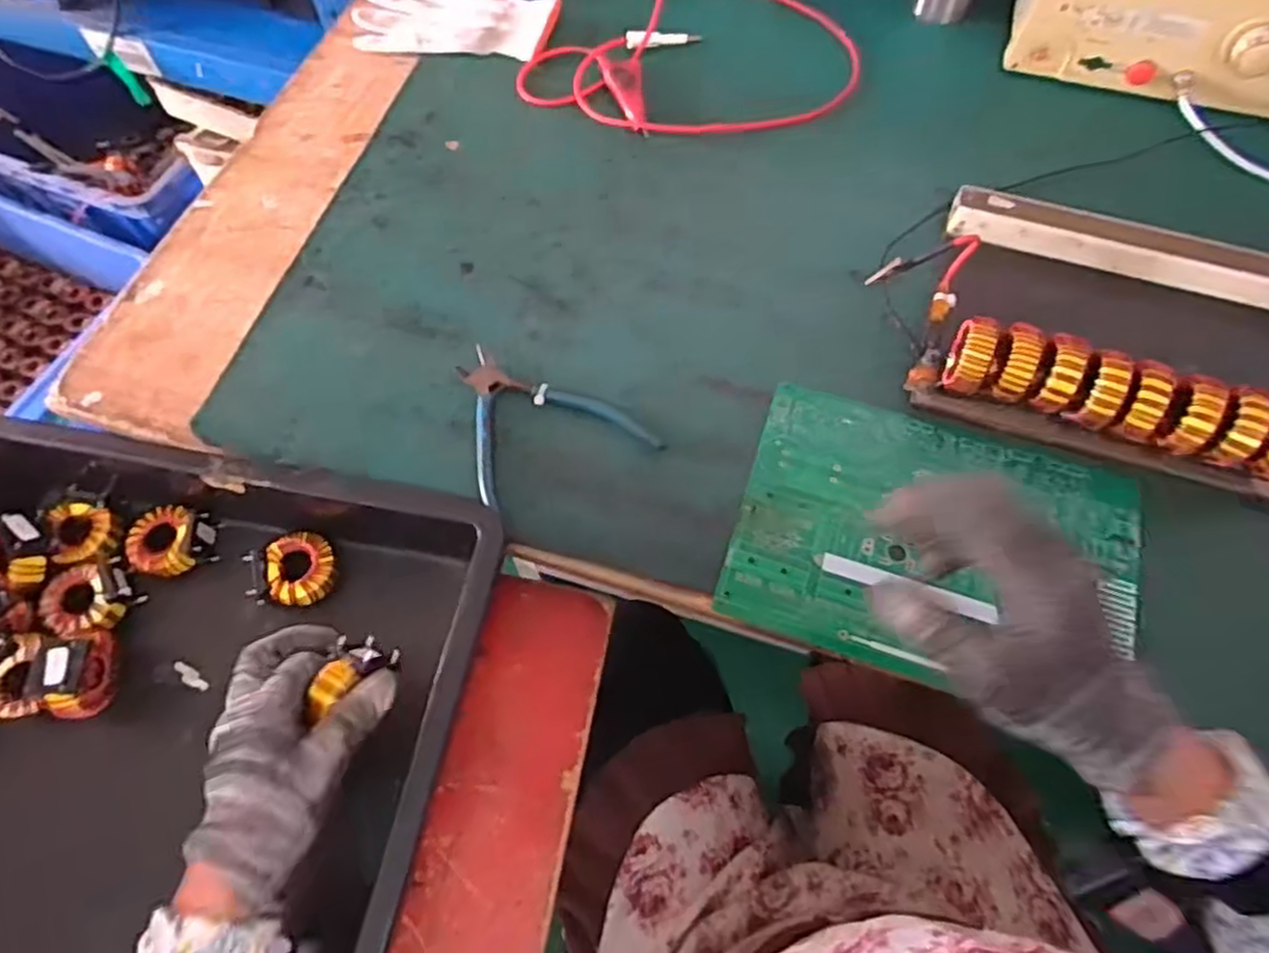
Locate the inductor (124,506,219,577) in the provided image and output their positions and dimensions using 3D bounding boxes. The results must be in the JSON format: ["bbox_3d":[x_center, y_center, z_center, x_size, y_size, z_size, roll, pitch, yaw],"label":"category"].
[{"bbox_3d":[-0.315,0.043,0.499,0.050,0.020,0.049,-19,66,-10],"label":"inductor"}]

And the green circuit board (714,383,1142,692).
[{"bbox_3d":[0.198,0.043,0.487,0.251,0.010,0.184,17,65,7],"label":"green circuit board"}]

